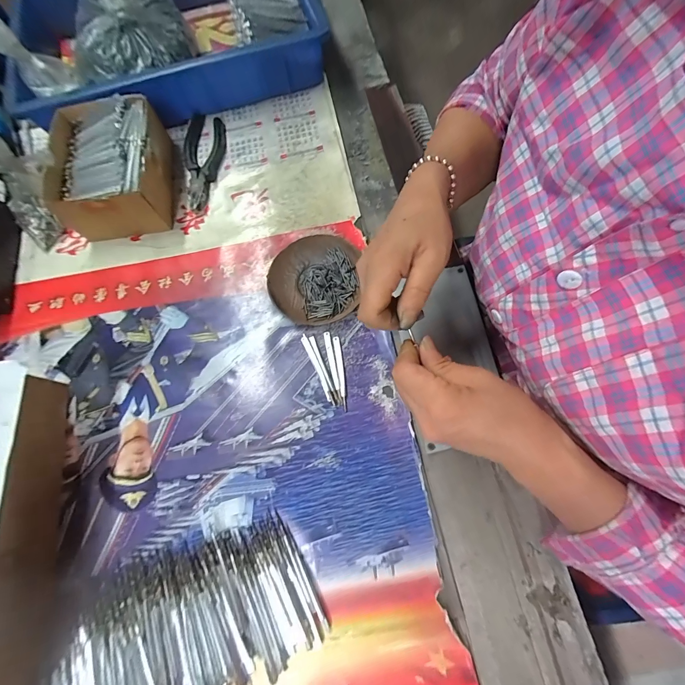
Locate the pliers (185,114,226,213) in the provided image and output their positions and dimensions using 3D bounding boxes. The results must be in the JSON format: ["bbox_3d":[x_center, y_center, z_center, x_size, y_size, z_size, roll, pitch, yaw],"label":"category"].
[{"bbox_3d":[-0.198,-0.262,0.476,0.055,0.020,0.167,-7,71,0],"label":"pliers"}]

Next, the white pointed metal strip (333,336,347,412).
[{"bbox_3d":[-0.001,0.034,0.370,0.008,0.005,0.084,-9,71,-1],"label":"white pointed metal strip"}]

